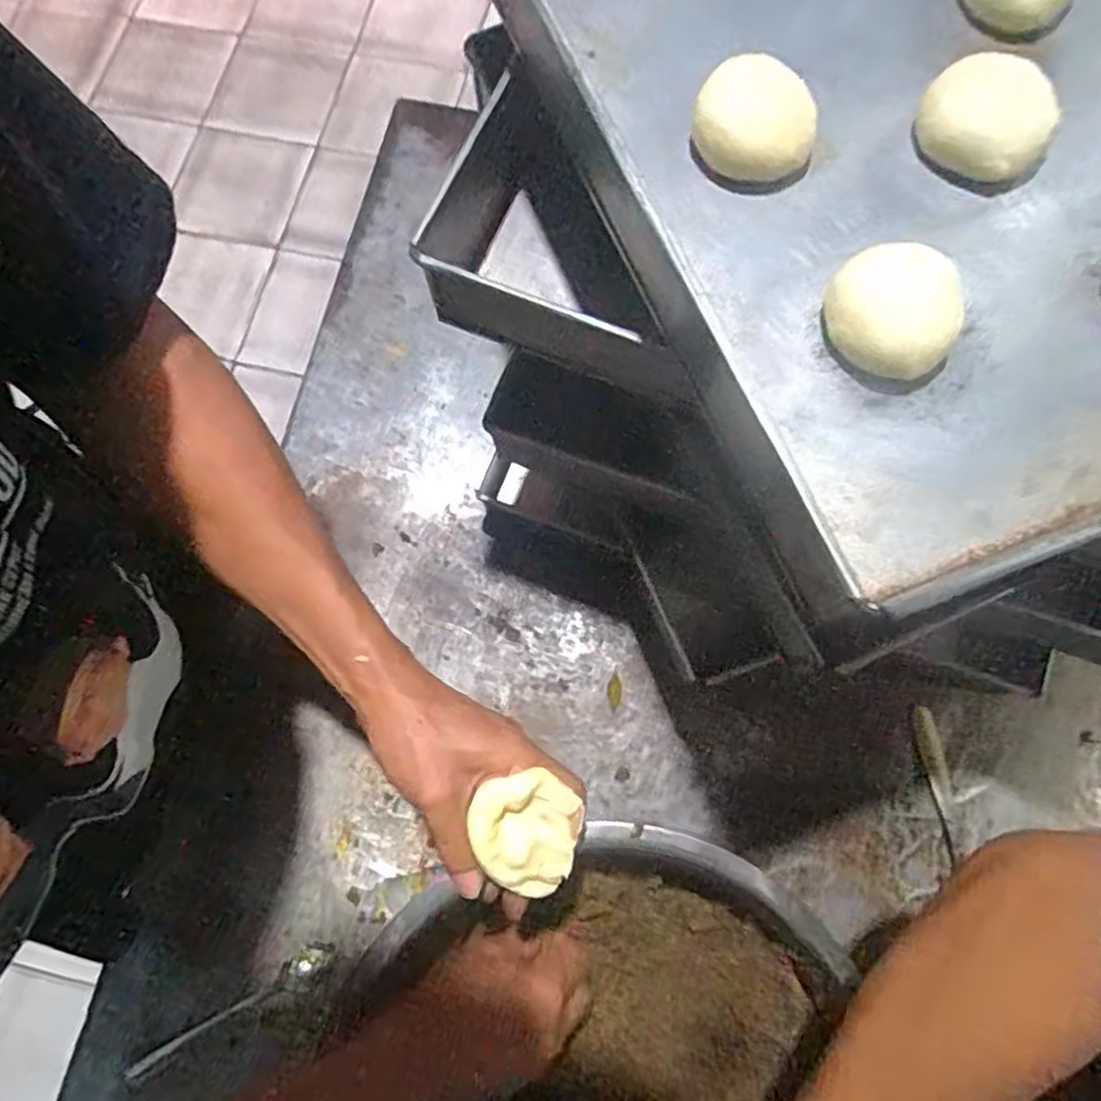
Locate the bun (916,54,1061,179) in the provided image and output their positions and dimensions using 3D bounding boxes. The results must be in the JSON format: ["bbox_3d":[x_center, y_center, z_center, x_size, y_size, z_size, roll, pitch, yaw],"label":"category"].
[{"bbox_3d":[0.203,-0.202,0.313,0.057,0.026,0.057,0,75,0],"label":"bun"}]

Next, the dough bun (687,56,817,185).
[{"bbox_3d":[0.095,-0.201,0.315,0.055,0.026,0.044,14,75,4],"label":"dough bun"}]

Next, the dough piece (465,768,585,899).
[{"bbox_3d":[-0.014,0.158,0.376,0.058,0.020,0.062,14,76,5],"label":"dough piece"}]

